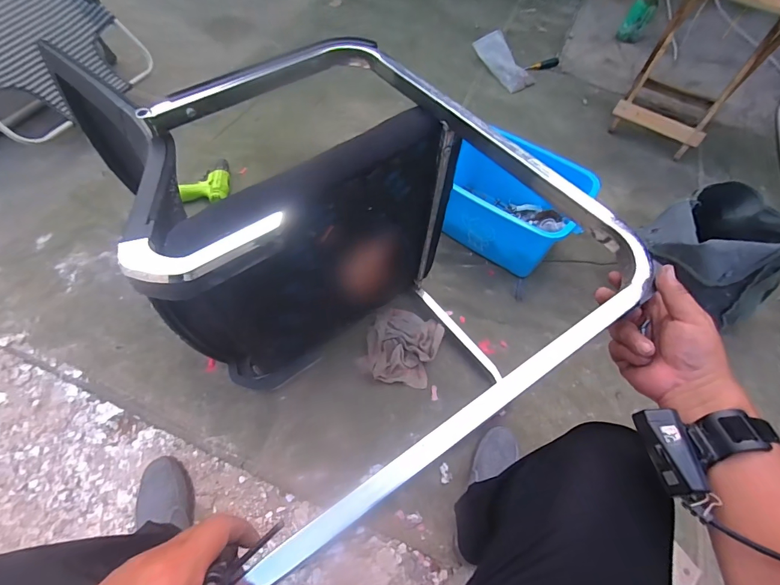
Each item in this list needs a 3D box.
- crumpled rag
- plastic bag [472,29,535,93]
[{"bbox_3d":[0.029,0.131,0.927,0.165,0.039,0.186,18,60,7],"label":"crumpled rag"},{"bbox_3d":[0.472,-0.950,1.581,0.148,0.040,0.285,-36,88,-21],"label":"plastic bag"}]

